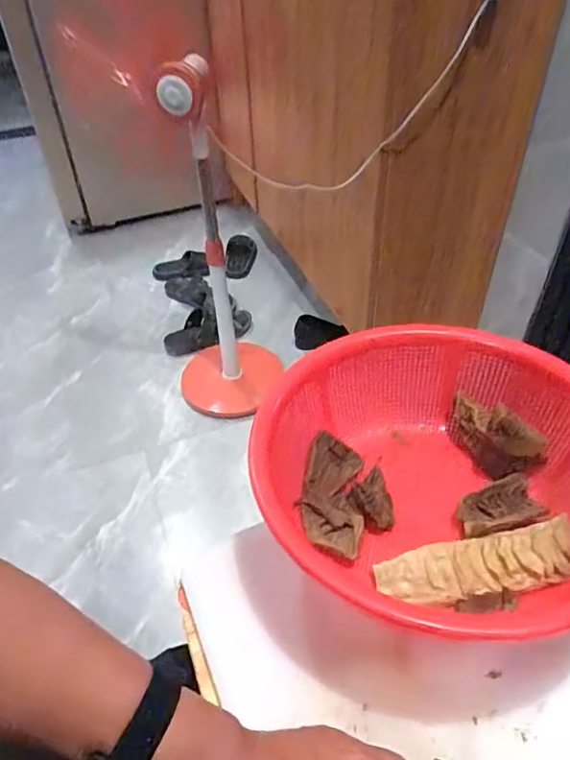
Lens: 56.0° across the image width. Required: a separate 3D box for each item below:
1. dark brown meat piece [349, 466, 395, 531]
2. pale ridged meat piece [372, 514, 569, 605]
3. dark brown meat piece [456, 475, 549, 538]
[{"bbox_3d":[0.084,0.115,0.520,0.037,0.015,0.070,-9,44,-6],"label":"dark brown meat piece"},{"bbox_3d":[0.164,0.154,0.457,0.170,0.024,0.052,-7,44,-5],"label":"pale ridged meat piece"},{"bbox_3d":[0.199,0.120,0.497,0.078,0.015,0.045,-16,45,-13],"label":"dark brown meat piece"}]

